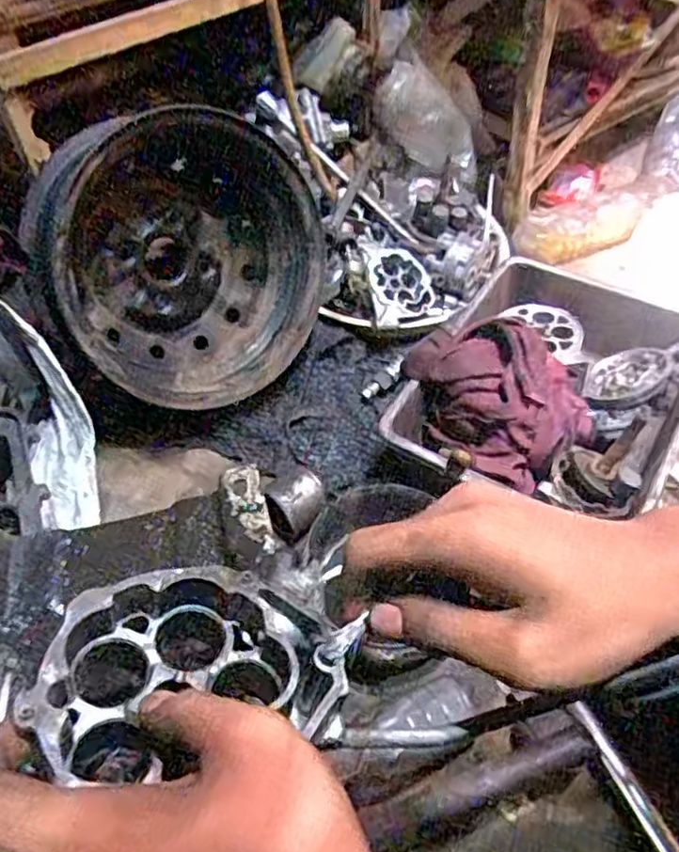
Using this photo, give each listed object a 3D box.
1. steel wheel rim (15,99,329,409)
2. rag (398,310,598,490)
[{"bbox_3d":[-0.201,-0.193,0.911,0.150,0.407,0.336,8,79,53],"label":"steel wheel rim"},{"bbox_3d":[0.186,-0.049,0.803,0.218,0.093,0.174,31,59,26],"label":"rag"}]

